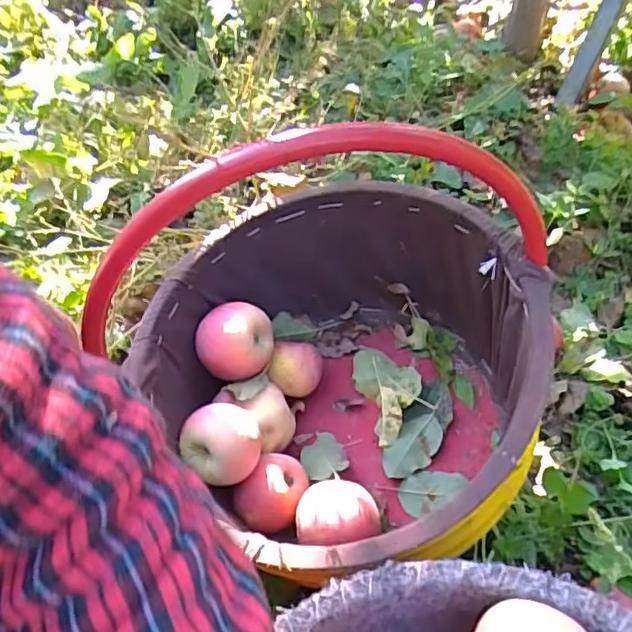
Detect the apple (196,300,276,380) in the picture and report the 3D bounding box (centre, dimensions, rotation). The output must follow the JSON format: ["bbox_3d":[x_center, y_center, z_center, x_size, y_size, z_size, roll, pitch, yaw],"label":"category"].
[{"bbox_3d":[-0.087,0.025,0.654,0.067,0.062,0.070,1,42,-1],"label":"apple"}]

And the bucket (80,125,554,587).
[{"bbox_3d":[0.024,0.000,0.548,0.337,0.376,0.370,1,42,-1],"label":"bucket"}]

